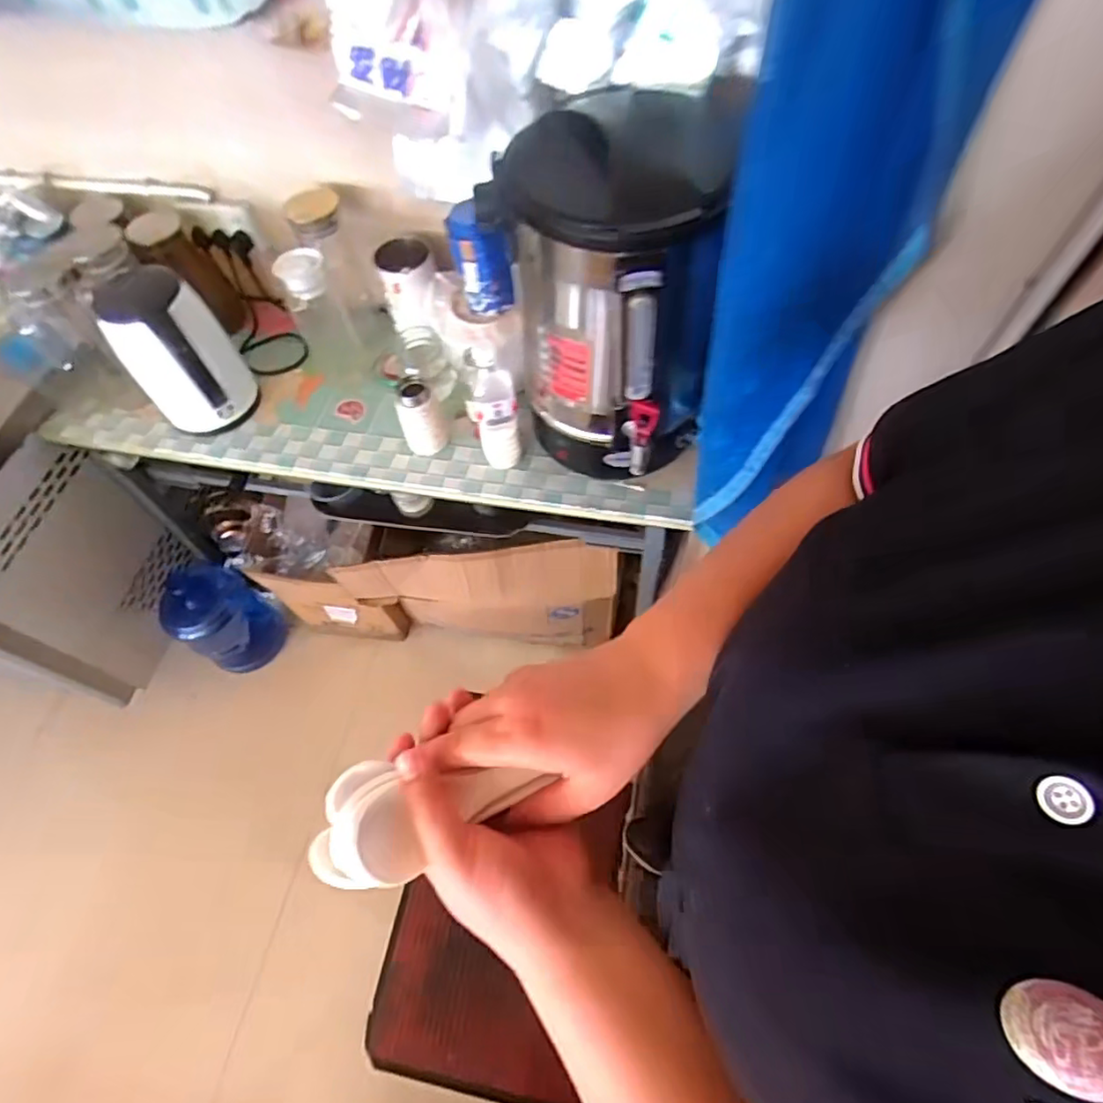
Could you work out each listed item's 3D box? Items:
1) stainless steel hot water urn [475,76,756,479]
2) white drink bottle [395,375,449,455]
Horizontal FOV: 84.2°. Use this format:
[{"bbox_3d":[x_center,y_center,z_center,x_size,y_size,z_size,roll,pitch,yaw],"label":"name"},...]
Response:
[{"bbox_3d":[0.071,-0.305,0.815,0.264,0.420,0.295,7,61,7],"label":"stainless steel hot water urn"},{"bbox_3d":[-0.214,-0.218,1.003,0.065,0.130,0.060,-29,63,-13],"label":"white drink bottle"}]

